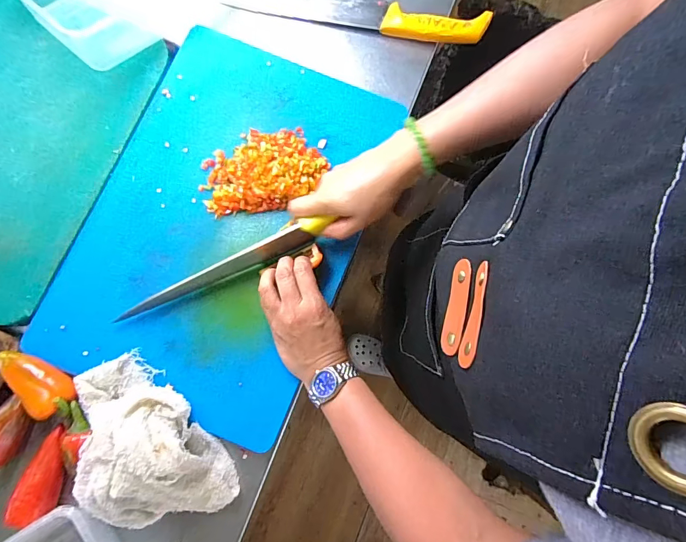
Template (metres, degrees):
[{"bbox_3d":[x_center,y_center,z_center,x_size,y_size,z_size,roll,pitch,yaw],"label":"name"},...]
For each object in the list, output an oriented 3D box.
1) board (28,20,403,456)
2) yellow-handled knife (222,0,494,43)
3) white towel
[{"bbox_3d":[-0.135,-0.060,0.479,0.296,0.024,0.436,22,80,3],"label":"board"},{"bbox_3d":[0.021,-0.350,0.537,0.338,0.021,0.049,11,80,-1],"label":"yellow-handled knife"},{"bbox_3d":[-0.215,0.187,0.415,0.125,0.069,0.194,-36,84,-8],"label":"white towel"}]

